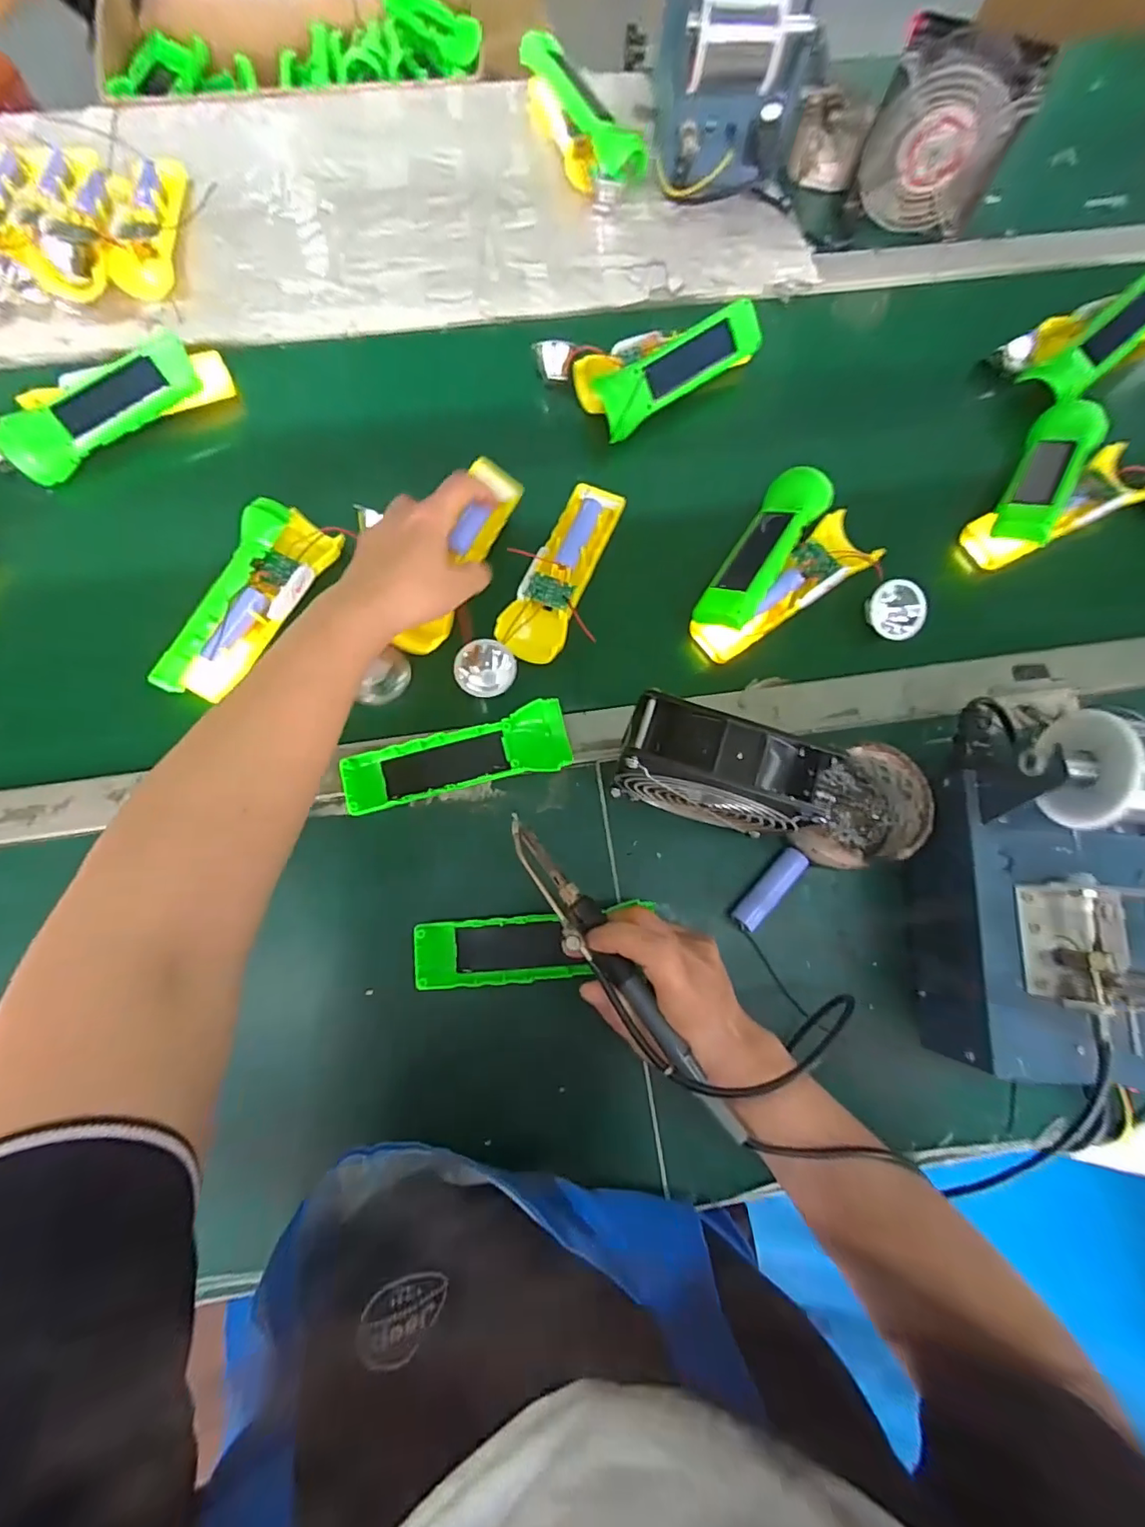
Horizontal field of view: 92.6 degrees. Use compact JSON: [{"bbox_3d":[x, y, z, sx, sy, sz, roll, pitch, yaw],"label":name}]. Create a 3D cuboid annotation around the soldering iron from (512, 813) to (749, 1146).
[{"bbox_3d":[0.023,0.116,0.307,0.027,0.034,0.205,-35,74,-10],"label":"soldering iron"}]

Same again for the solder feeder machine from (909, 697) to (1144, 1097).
[{"bbox_3d":[0.303,0.066,0.334,0.141,0.135,0.230,-1,75,-2],"label":"solder feeder machine"}]

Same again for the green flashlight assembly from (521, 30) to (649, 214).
[{"bbox_3d":[0.004,-0.644,0.550,0.082,0.052,0.168,-39,78,-11],"label":"green flashlight assembly"}]

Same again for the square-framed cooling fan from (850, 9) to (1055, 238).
[{"bbox_3d":[0.332,-0.570,0.501,0.118,0.117,0.051,19,75,5],"label":"square-framed cooling fan"}]

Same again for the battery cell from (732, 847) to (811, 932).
[{"bbox_3d":[0.140,0.090,0.385,0.021,0.018,0.065,42,78,9],"label":"battery cell"}]

